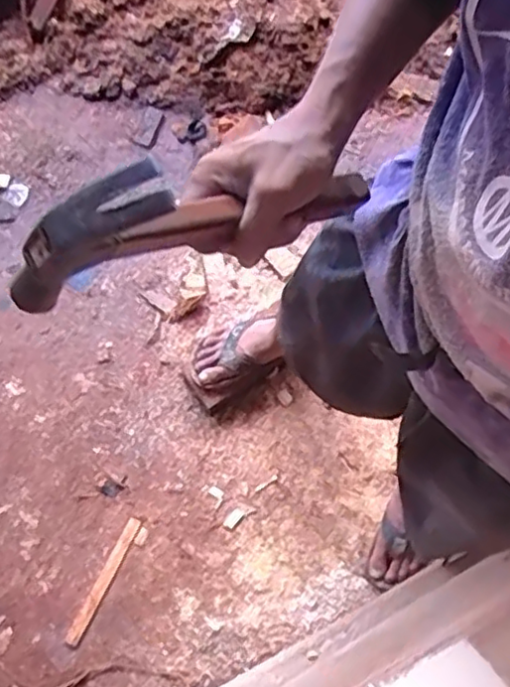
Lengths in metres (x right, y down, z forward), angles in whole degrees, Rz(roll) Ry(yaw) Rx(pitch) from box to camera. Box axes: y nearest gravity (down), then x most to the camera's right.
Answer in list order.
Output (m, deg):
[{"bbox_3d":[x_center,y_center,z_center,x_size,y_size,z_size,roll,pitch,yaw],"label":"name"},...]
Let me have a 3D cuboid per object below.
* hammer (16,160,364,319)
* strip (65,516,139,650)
[{"bbox_3d":[-0.018,-0.081,0.429,0.265,0.123,0.040,-19,66,-38],"label":"hammer"},{"bbox_3d":[-0.284,0.441,1.202,0.027,0.004,0.240,25,72,11],"label":"strip"}]

